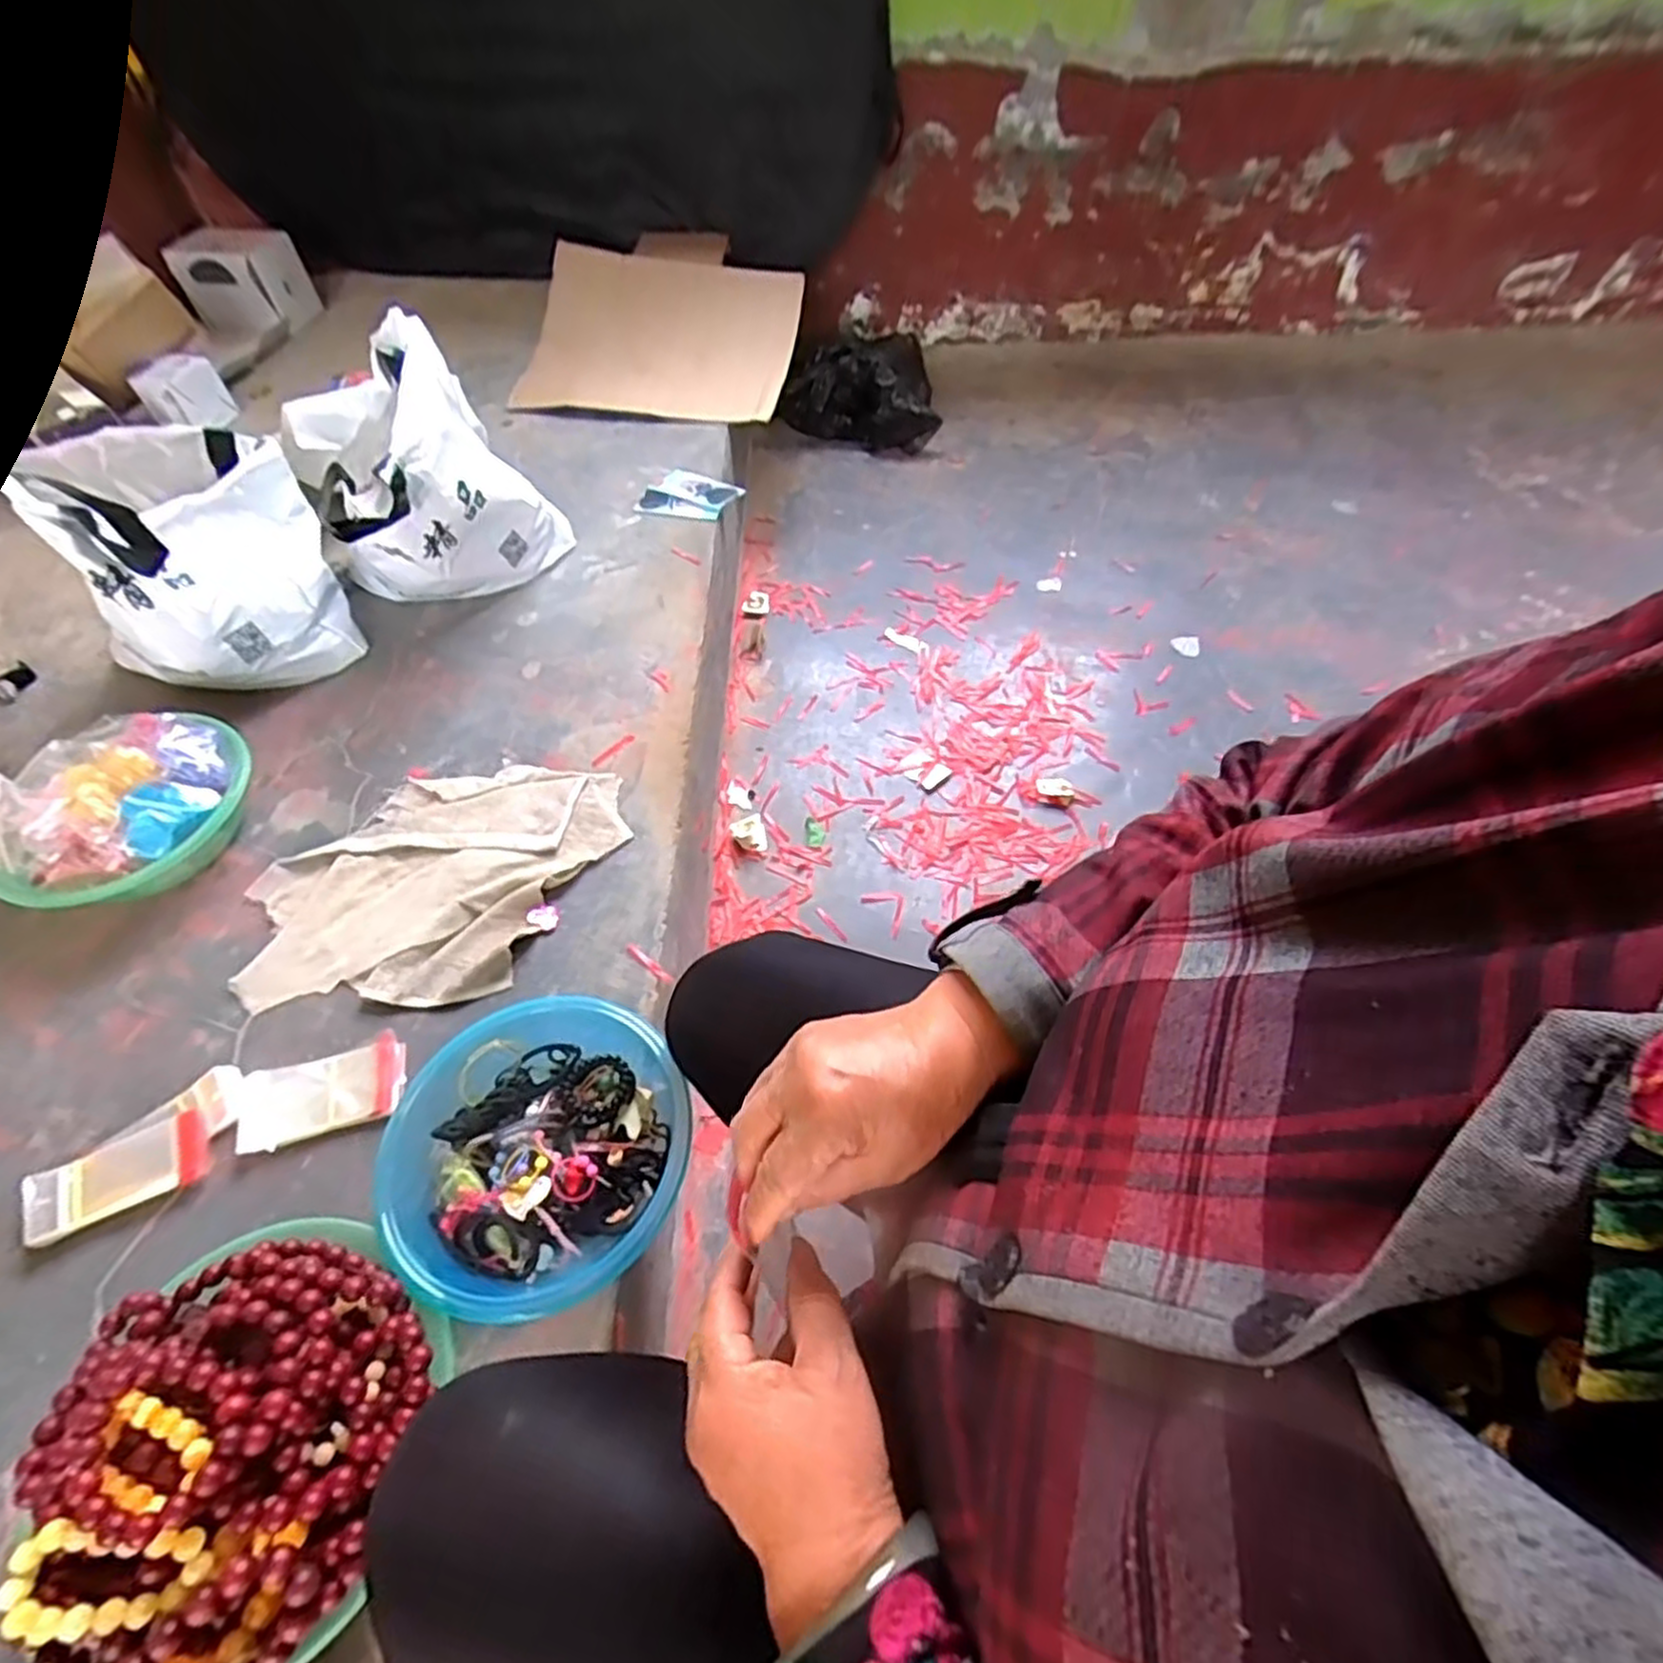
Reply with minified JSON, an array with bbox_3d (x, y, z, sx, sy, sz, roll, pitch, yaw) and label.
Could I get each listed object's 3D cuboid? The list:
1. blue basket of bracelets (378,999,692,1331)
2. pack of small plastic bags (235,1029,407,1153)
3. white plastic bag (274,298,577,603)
[{"bbox_3d":[-0.227,0.248,0.592,0.230,0.068,0.214,0,54,1],"label":"blue basket of bracelets"},{"bbox_3d":[-0.433,0.223,0.655,0.130,0.020,0.073,-17,56,-11],"label":"pack of small plastic bags"},{"bbox_3d":[-0.526,-0.459,1.016,0.275,0.262,0.326,-28,59,-18],"label":"white plastic bag"}]

